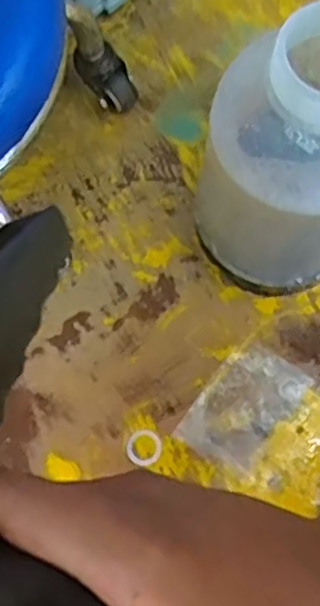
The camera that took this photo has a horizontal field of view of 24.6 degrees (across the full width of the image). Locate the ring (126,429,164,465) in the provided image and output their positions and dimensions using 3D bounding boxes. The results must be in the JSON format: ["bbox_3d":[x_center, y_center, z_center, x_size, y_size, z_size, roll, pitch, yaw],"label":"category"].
[{"bbox_3d":[-0.011,0.110,0.556,0.028,0.004,0.027,-1,73,2],"label":"ring"}]

